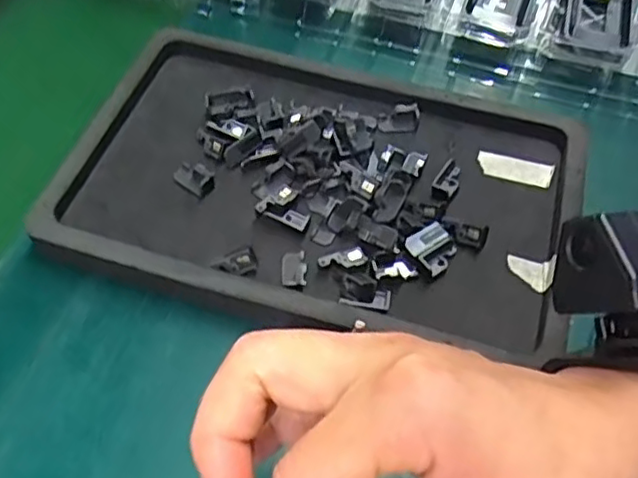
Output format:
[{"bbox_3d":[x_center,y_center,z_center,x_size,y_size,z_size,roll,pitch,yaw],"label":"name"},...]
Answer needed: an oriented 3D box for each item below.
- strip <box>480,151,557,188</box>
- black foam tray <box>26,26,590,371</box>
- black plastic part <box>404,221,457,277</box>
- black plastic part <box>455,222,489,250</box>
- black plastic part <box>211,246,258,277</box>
[{"bbox_3d":[0.102,-0.037,0.337,0.038,0.004,0.014,14,75,7],"label":"strip"},{"bbox_3d":[-0.001,-0.025,0.320,0.241,0.030,0.150,13,57,11],"label":"black foam tray"},{"bbox_3d":[0.053,0.004,0.300,0.022,0.006,0.020,-36,62,-21],"label":"black plastic part"},{"bbox_3d":[0.072,-0.002,0.306,0.015,0.009,0.009,20,58,15],"label":"black plastic part"},{"bbox_3d":[-0.038,0.012,0.294,0.020,0.006,0.011,-17,57,-10],"label":"black plastic part"}]

